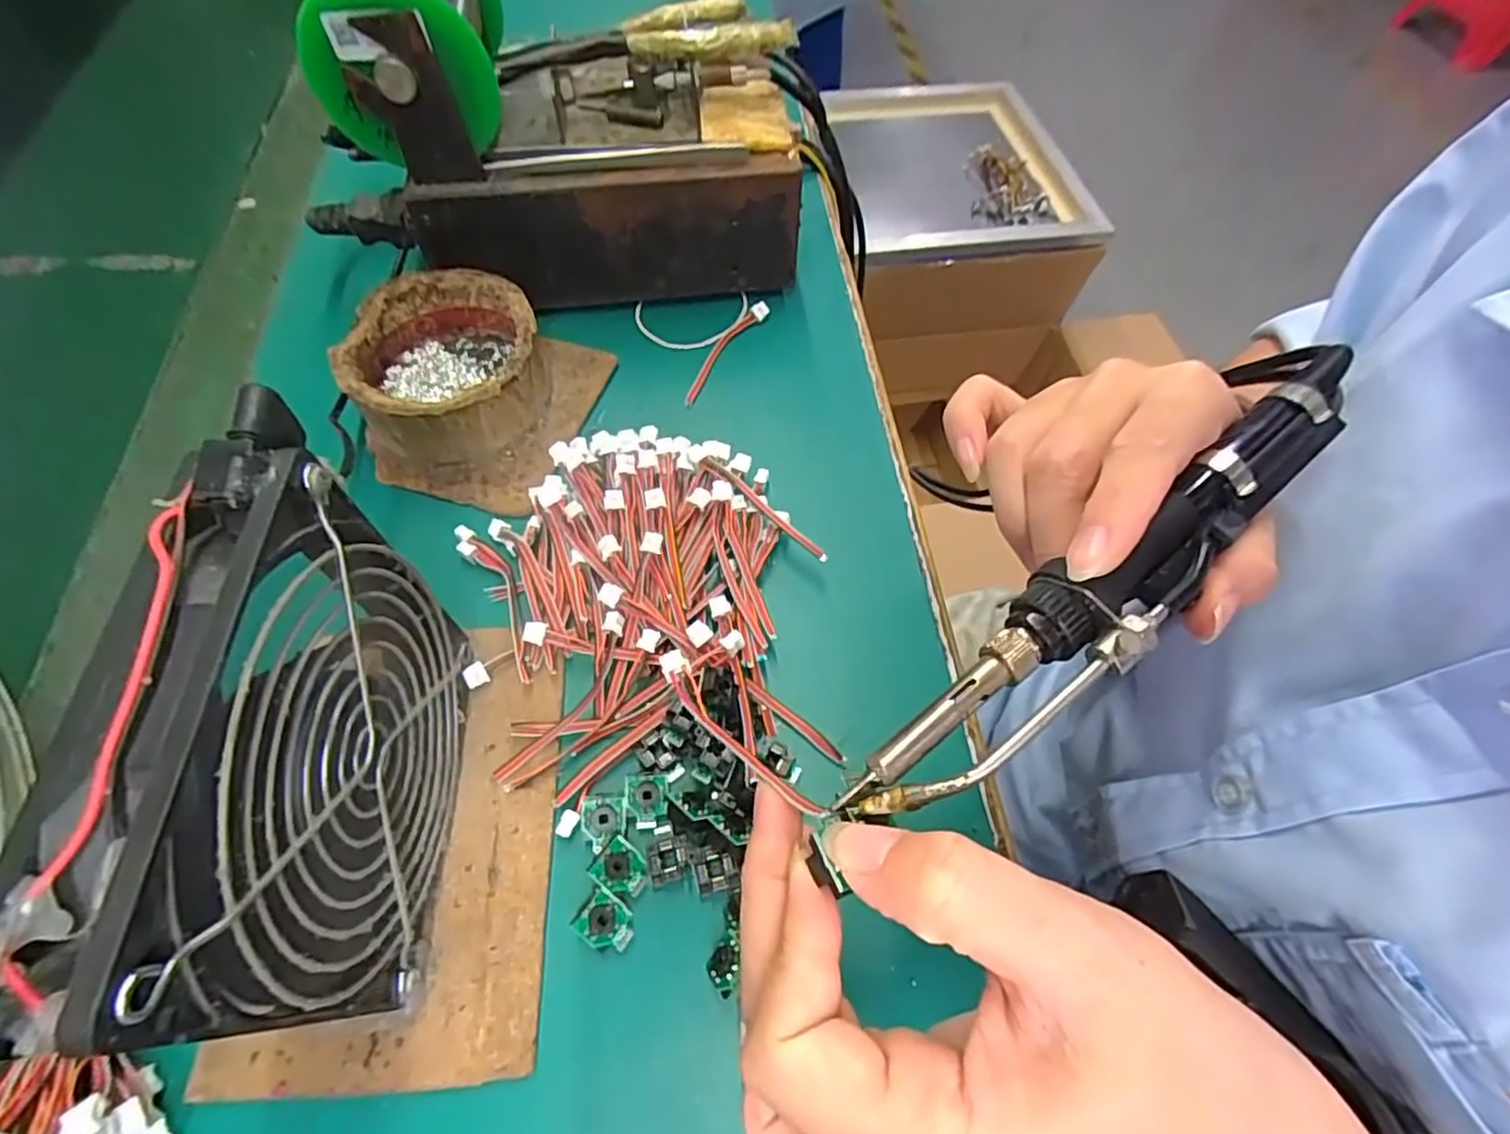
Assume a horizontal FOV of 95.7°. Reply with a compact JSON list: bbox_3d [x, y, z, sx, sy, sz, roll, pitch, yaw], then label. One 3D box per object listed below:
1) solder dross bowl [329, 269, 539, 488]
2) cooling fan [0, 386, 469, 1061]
[{"bbox_3d":[-0.138,-0.091,0.310,0.081,0.042,0.081,1,60,-2],"label":"solder dross bowl"},{"bbox_3d":[-0.113,0.050,0.182,0.029,0.127,0.119,-1,60,-4],"label":"cooling fan"}]

